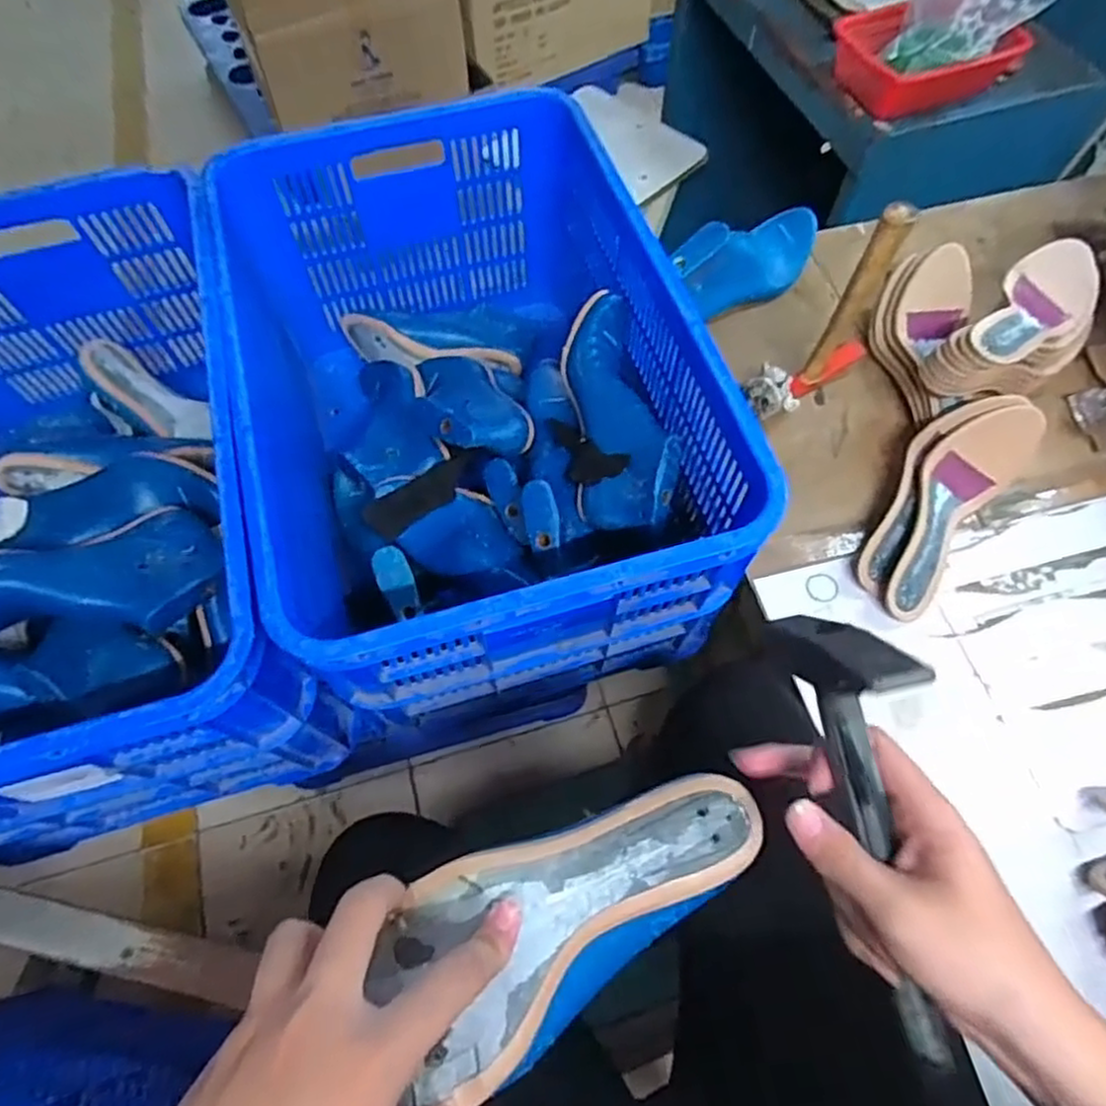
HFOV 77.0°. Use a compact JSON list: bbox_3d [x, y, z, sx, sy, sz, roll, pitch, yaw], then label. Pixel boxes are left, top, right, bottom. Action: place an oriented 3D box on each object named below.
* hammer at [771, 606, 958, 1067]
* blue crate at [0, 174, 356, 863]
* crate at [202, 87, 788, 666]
[{"bbox_3d":[0.160,0.143,0.333,0.023,0.097,0.222,-14,90,-7],"label":"hammer"},{"bbox_3d":[-0.486,-0.057,0.714,0.423,0.282,0.614,-12,64,-6],"label":"blue crate"},{"bbox_3d":[-0.092,-0.169,0.777,0.407,0.300,0.615,-16,65,-7],"label":"crate"}]

